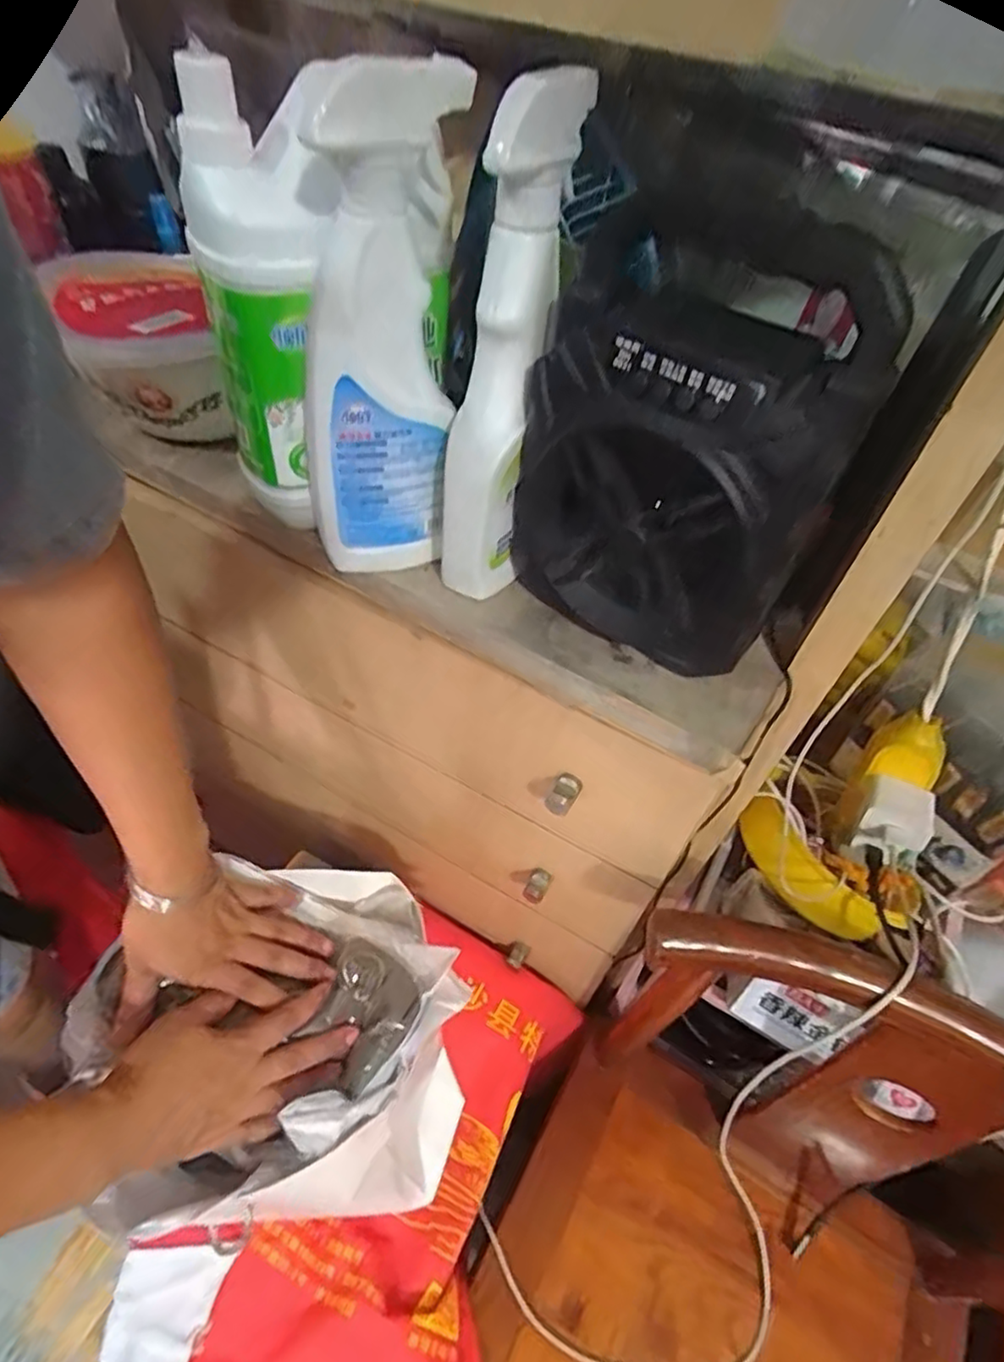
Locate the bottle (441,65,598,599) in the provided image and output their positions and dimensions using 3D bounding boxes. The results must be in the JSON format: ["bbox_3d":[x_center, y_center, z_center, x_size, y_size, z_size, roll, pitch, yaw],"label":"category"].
[{"bbox_3d":[-0.001,-0.173,0.368,0.047,0.248,0.085,10,47,2],"label":"bottle"}]

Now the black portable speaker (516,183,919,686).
[{"bbox_3d":[0.091,-0.117,0.341,0.159,0.216,0.069,35,53,22],"label":"black portable speaker"}]

